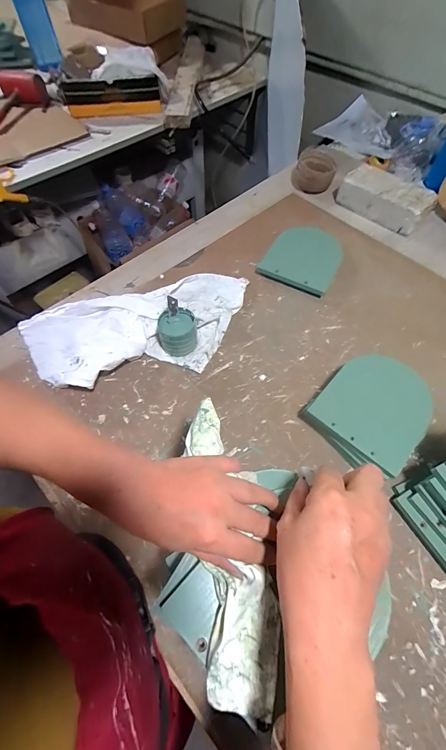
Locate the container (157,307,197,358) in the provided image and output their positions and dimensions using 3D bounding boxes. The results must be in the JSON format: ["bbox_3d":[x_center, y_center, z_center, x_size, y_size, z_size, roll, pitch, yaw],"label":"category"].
[{"bbox_3d":[-0.082,-0.073,0.555,0.068,0.066,0.060,-8,62,-6],"label":"container"}]

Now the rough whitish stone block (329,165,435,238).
[{"bbox_3d":[0.389,-0.429,0.757,0.211,0.059,0.101,41,68,19],"label":"rough whitish stone block"}]

